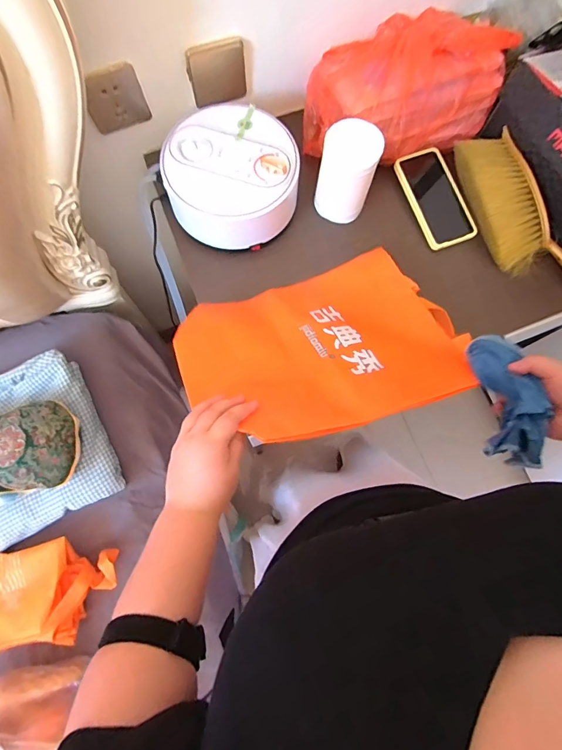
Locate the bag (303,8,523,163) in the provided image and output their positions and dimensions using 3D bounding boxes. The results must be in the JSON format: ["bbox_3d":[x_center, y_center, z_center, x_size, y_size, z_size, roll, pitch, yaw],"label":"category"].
[{"bbox_3d":[0.190,-0.459,0.633,0.305,0.127,0.177,-21,77,-7],"label":"bag"}]

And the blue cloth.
[{"bbox_3d":[0.266,0.029,0.470,0.053,0.062,0.154,-10,77,-4],"label":"blue cloth"}]

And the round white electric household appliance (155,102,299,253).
[{"bbox_3d":[-0.075,-0.302,0.611,0.193,0.085,0.196,0,75,-2],"label":"round white electric household appliance"}]

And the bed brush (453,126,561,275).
[{"bbox_3d":[0.403,-0.218,0.634,0.109,0.058,0.389,-28,78,-9],"label":"bed brush"}]

